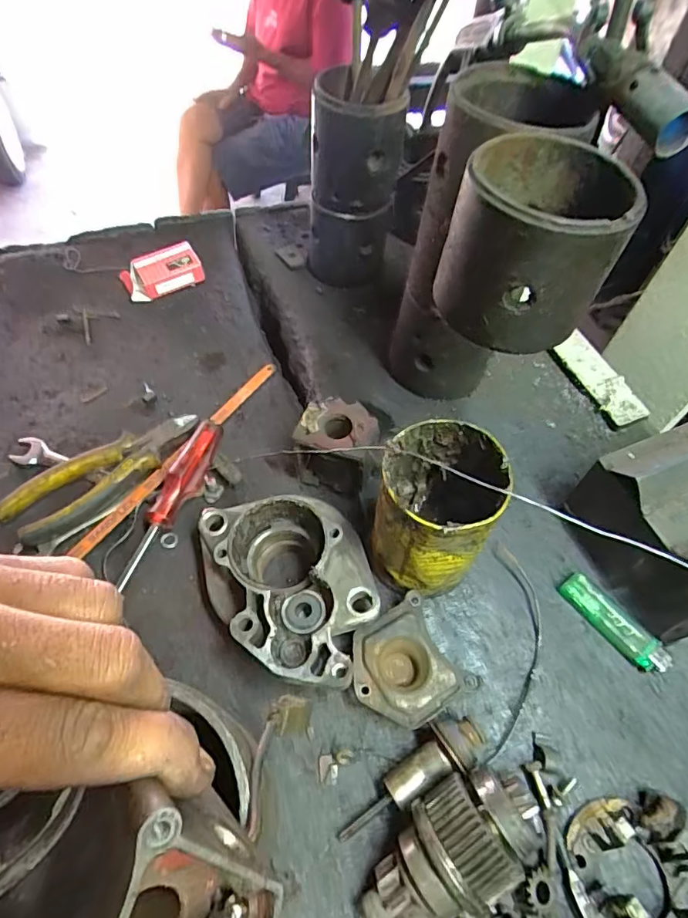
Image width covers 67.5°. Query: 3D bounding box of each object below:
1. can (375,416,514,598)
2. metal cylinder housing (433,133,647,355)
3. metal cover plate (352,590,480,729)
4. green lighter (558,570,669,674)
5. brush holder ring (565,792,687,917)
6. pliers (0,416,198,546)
[{"bbox_3d":[0.054,0.037,0.337,0.072,0.116,0.076,21,56,10],"label":"can"},{"bbox_3d":[0.099,-0.116,0.281,0.081,0.080,0.091,16,55,6],"label":"metal cylinder housing"},{"bbox_3d":[0.038,0.132,0.328,0.066,0.021,0.067,-24,61,-20],"label":"metal cover plate"},{"bbox_3d":[0.187,0.114,0.358,0.020,0.011,0.078,-32,63,-24],"label":"green lighter"},{"bbox_3d":[0.156,0.221,0.268,0.070,0.037,0.071,2,55,-3],"label":"brush holder ring"},{"bbox_3d":[-0.186,0.008,0.404,0.061,0.022,0.151,37,60,19],"label":"pliers"}]

